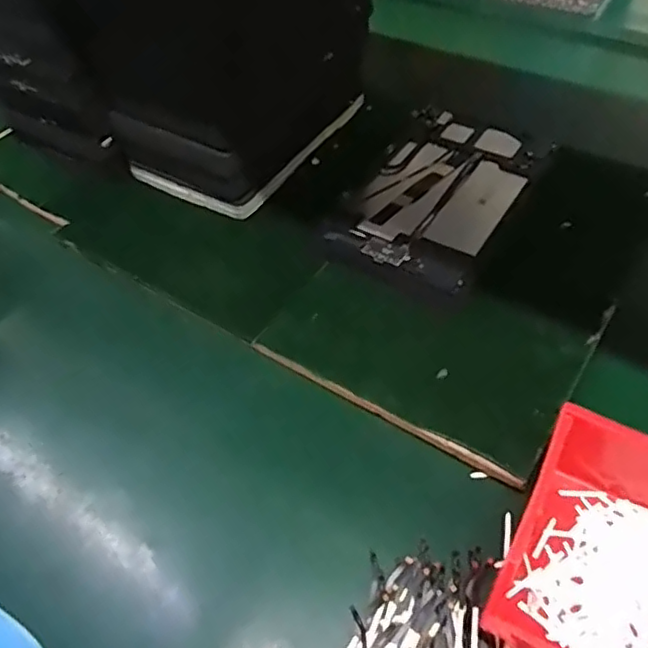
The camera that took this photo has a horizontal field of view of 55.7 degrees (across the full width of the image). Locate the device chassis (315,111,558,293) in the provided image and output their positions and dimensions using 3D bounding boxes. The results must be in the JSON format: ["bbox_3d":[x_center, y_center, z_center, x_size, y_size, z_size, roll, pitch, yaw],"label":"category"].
[{"bbox_3d":[0.111,-0.123,0.602,0.148,0.035,0.238,26,55,22],"label":"device chassis"}]

